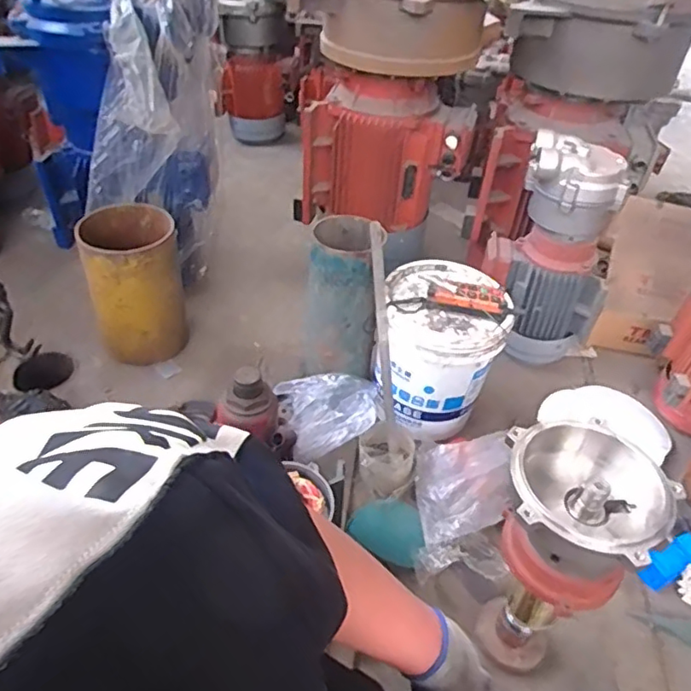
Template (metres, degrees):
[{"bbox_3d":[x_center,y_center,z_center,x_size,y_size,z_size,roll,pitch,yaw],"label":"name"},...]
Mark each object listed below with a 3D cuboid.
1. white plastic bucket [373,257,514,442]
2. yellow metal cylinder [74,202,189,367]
[{"bbox_3d":[0.199,-0.008,1.281,0.256,0.259,0.275,3,42,-3],"label":"white plastic bucket"},{"bbox_3d":[-0.517,-0.152,1.421,0.210,0.321,0.238,-11,44,-18],"label":"yellow metal cylinder"}]

